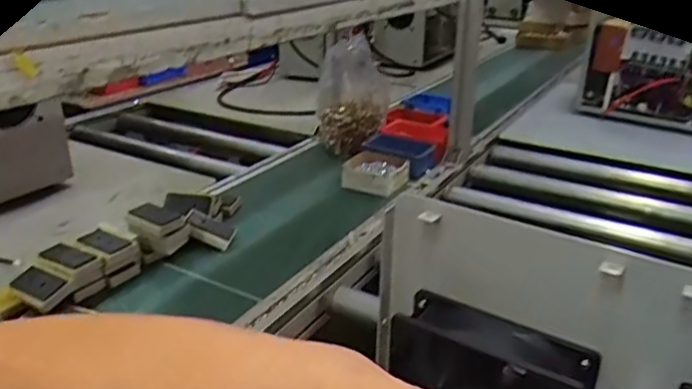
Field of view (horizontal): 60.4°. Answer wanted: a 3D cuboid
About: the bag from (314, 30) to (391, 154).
[{"bbox_3d":[0.014,-0.218,1.337,0.164,0.228,0.140,2,24,2],"label":"bag"}]

